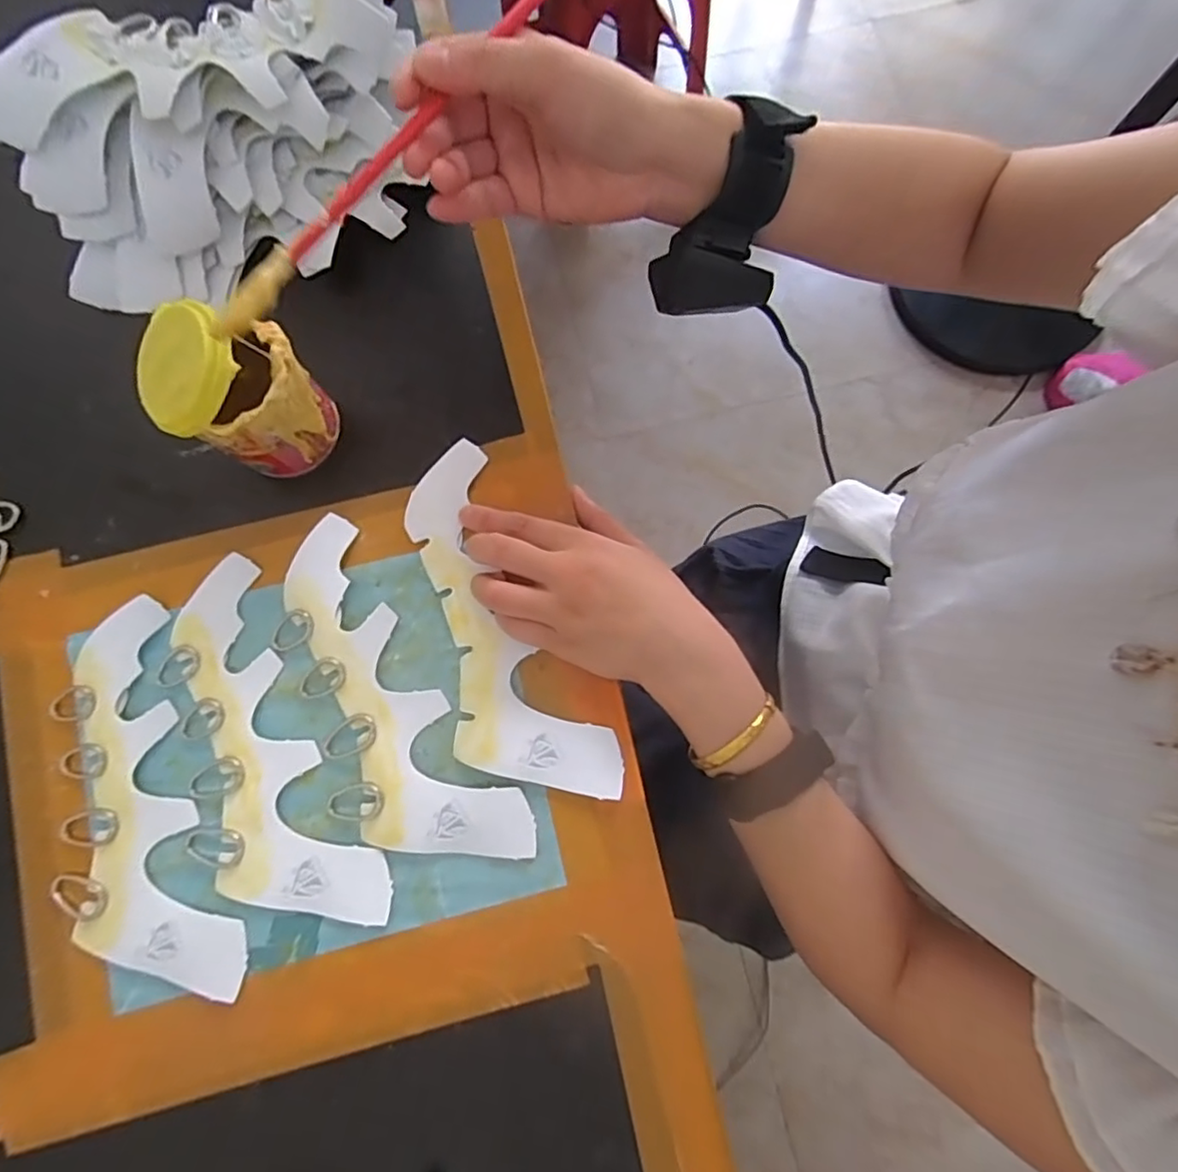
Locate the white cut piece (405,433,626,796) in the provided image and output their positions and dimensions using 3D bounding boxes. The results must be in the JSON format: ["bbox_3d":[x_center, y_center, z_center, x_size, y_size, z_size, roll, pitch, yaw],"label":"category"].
[{"bbox_3d":[-0.058,0.027,0.351,0.078,0.007,0.217,-24,81,-6],"label":"white cut piece"}]

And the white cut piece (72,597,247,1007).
[{"bbox_3d":[-0.249,0.119,0.337,0.079,0.007,0.215,-15,80,-2],"label":"white cut piece"}]

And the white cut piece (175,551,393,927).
[{"bbox_3d":[-0.186,0.093,0.341,0.079,0.005,0.214,-25,81,-6],"label":"white cut piece"}]

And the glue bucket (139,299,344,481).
[{"bbox_3d":[-0.189,-0.102,0.335,0.067,0.088,0.068,0,80,1],"label":"glue bucket"}]

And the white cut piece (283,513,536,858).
[{"bbox_3d":[-0.116,0.066,0.344,0.075,0.009,0.215,-30,81,-6],"label":"white cut piece"}]

